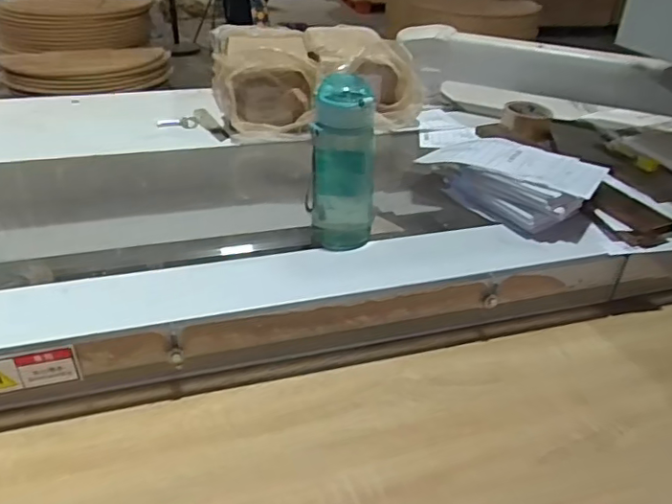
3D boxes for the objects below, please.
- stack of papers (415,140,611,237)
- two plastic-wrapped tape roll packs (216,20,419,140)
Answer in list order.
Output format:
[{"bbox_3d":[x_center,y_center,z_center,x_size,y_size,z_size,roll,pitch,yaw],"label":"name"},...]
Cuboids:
[{"bbox_3d":[0.236,-0.099,0.789,0.226,0.073,0.120,25,39,30],"label":"stack of papers"},{"bbox_3d":[-0.042,-0.334,1.076,0.362,0.129,0.263,-4,34,-10],"label":"two plastic-wrapped tape roll packs"}]

